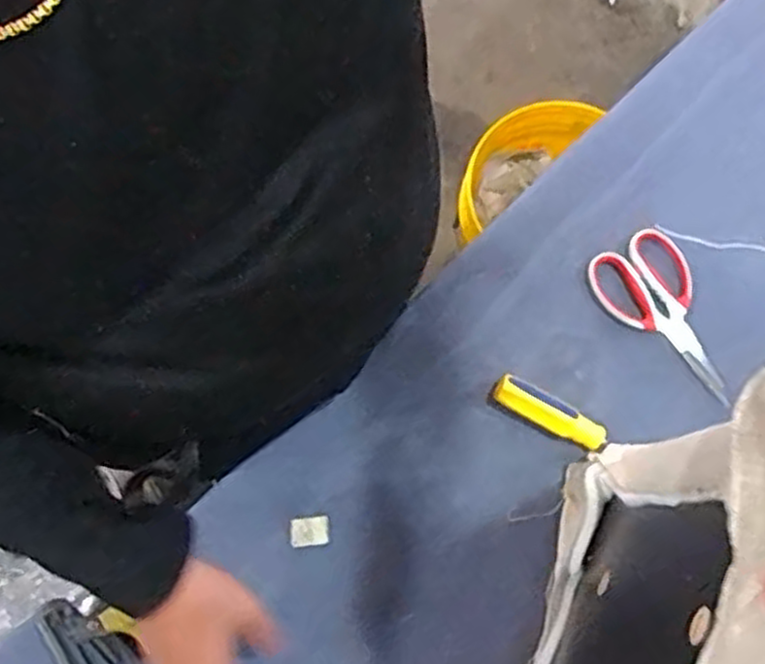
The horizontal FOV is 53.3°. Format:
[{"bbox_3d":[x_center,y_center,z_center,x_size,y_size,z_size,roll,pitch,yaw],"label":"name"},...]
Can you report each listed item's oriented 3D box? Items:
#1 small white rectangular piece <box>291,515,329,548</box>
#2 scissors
[{"bbox_3d":[-0.070,0.190,0.727,0.035,0.004,0.026,-6,76,-2],"label":"small white rectangular piece"},{"bbox_3d":[0.295,-0.013,0.782,0.098,0.006,0.186,-29,78,-7],"label":"scissors"}]

